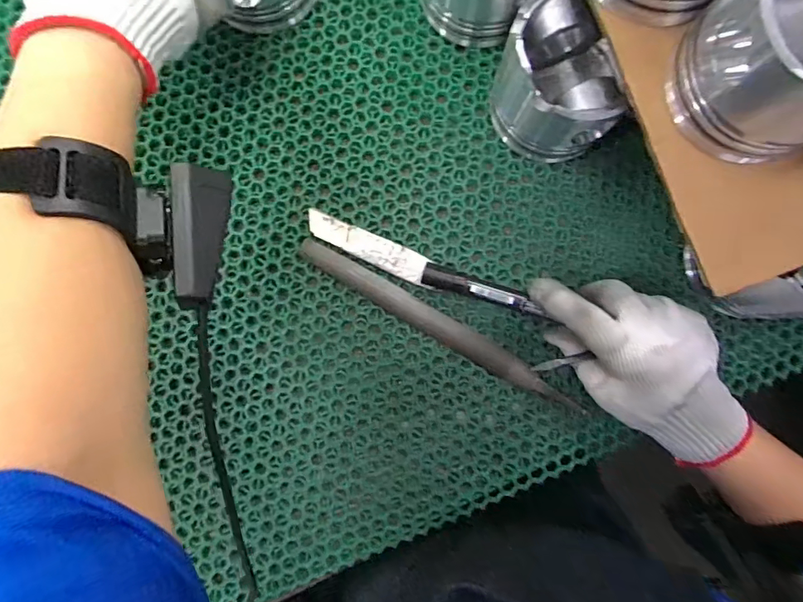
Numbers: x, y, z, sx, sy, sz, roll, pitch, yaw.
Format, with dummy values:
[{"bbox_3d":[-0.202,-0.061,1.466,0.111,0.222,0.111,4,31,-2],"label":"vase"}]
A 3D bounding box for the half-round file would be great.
[{"bbox_3d":[0.029,0.020,0.356,0.238,0.006,0.017,31,88,1],"label":"half-round file"}]

